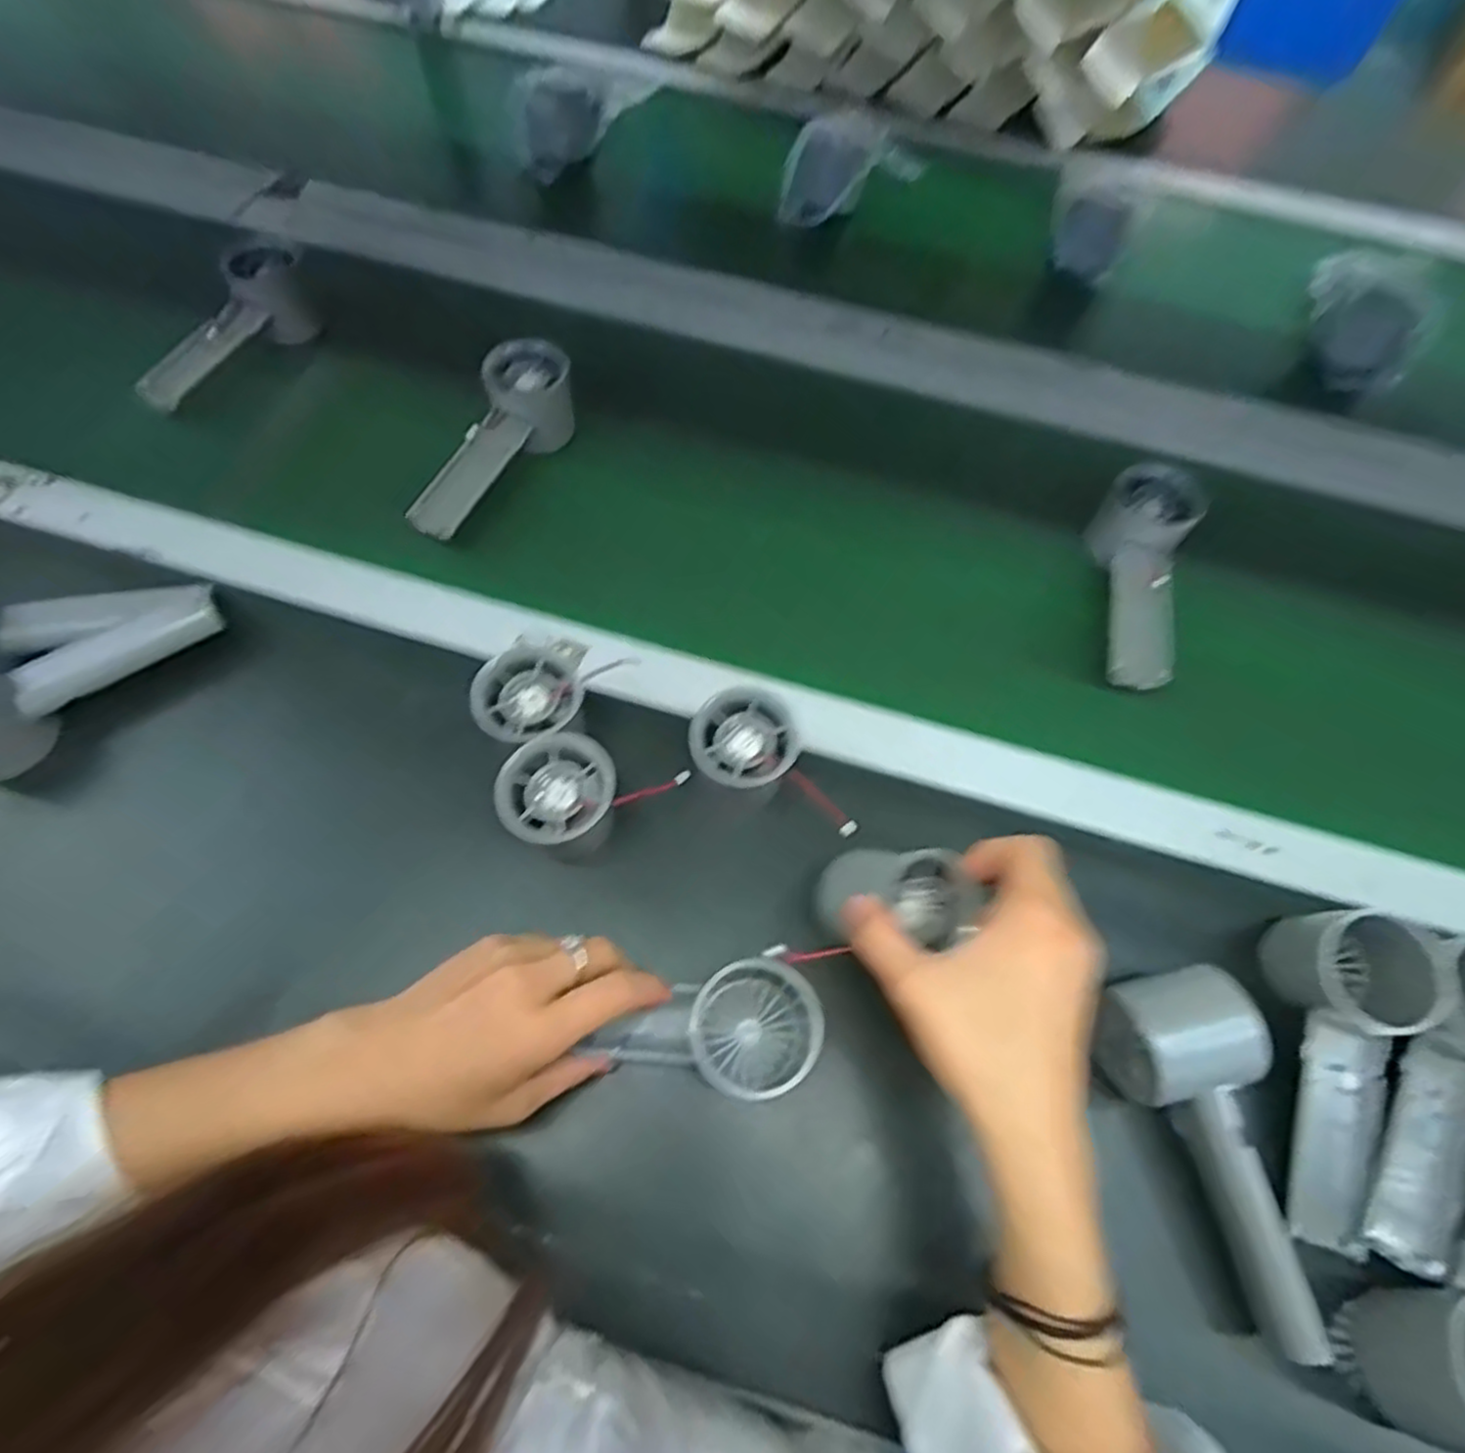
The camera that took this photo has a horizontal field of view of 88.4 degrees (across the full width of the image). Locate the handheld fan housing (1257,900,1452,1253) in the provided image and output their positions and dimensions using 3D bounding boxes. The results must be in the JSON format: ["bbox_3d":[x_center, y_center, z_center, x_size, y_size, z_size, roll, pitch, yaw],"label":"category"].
[{"bbox_3d":[0.301,0.172,0.378,0.058,0.050,0.159,18,77,6],"label":"handheld fan housing"}]

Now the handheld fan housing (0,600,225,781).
[{"bbox_3d":[-0.375,-0.034,0.425,0.153,0.052,0.054,-41,72,-20],"label":"handheld fan housing"}]

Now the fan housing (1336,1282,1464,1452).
[{"bbox_3d":[0.311,0.274,0.321,0.054,0.062,0.058,1,63,-2],"label":"fan housing"}]

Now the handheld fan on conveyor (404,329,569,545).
[{"bbox_3d":[-0.166,-0.198,0.528,0.053,0.051,0.162,19,64,7],"label":"handheld fan on conveyor"}]

